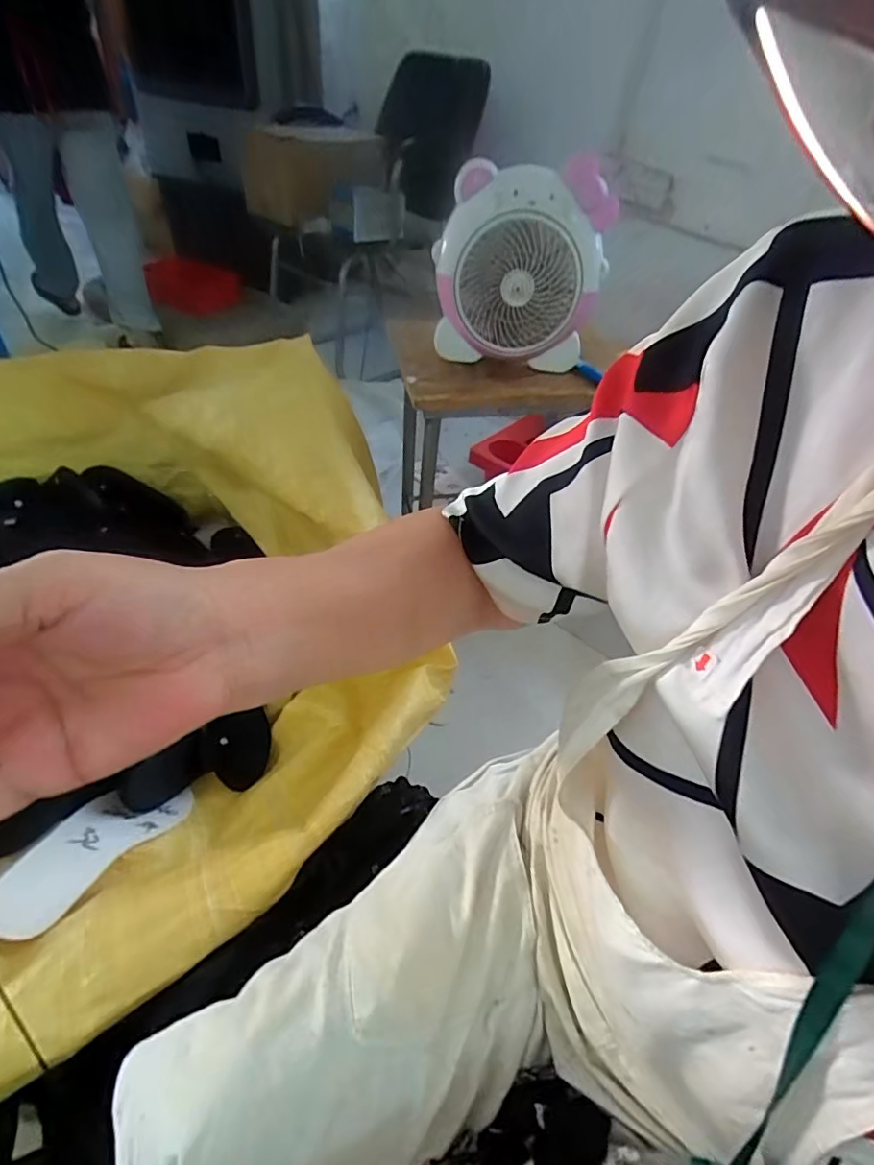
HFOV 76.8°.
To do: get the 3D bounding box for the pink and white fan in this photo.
[{"bbox_3d":[0.128,-0.489,0.857,0.250,0.255,0.099,6,46,-1],"label":"pink and white fan"}]

